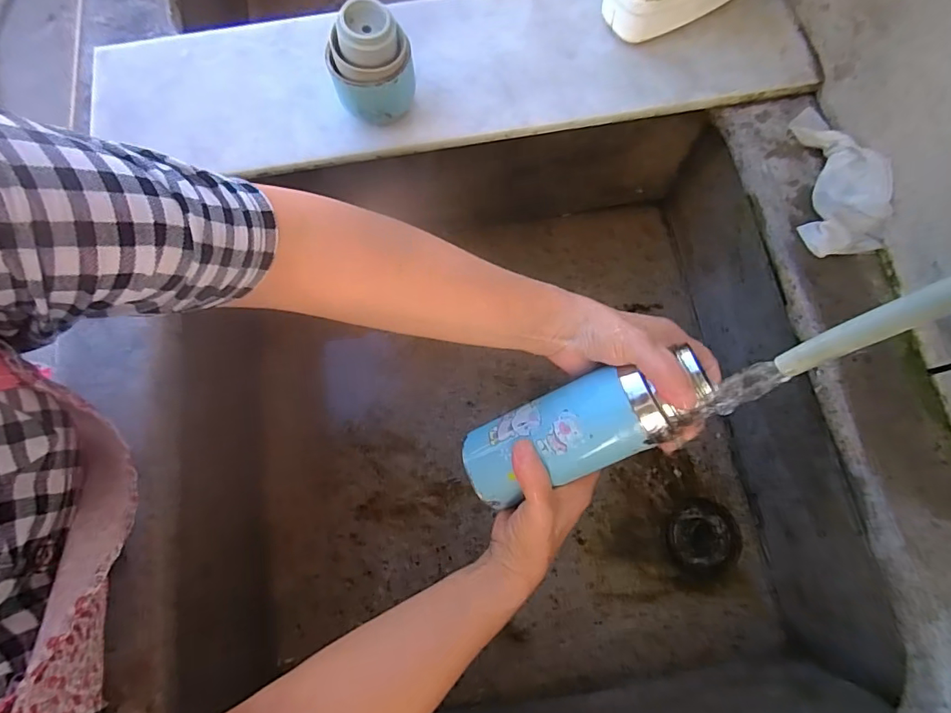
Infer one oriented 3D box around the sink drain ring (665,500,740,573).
[{"bbox_3d":[0.243,0.192,0.528,0.074,0.005,0.067,-18,75,-4],"label":"sink drain ring"}]

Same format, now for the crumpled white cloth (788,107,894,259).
[{"bbox_3d":[0.280,-0.139,0.385,0.056,0.037,0.124,-3,74,1],"label":"crumpled white cloth"}]

